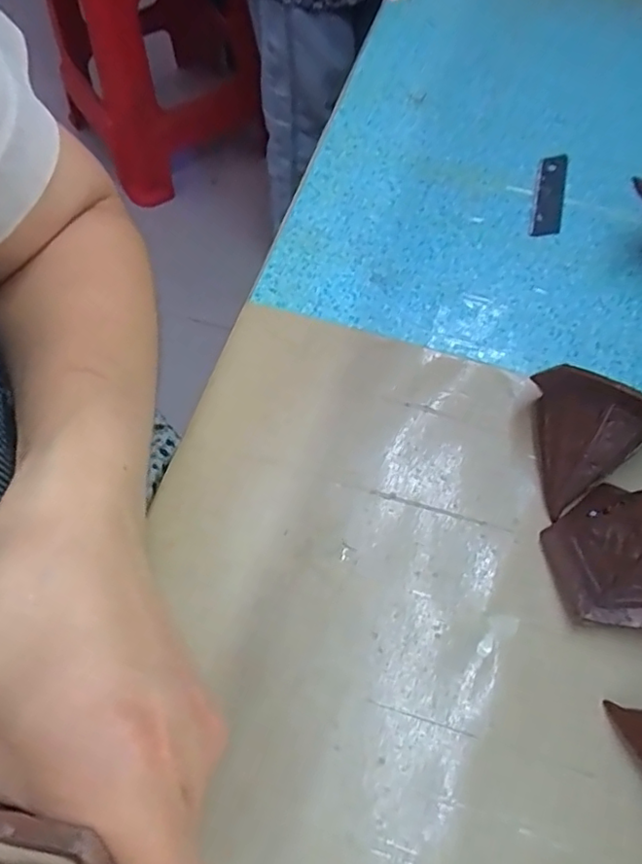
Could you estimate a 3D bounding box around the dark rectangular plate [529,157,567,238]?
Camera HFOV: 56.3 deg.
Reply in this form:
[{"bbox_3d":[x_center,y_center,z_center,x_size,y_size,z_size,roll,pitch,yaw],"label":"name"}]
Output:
[{"bbox_3d":[0.140,-0.146,0.368,0.017,0.004,0.072,14,64,6],"label":"dark rectangular plate"}]

